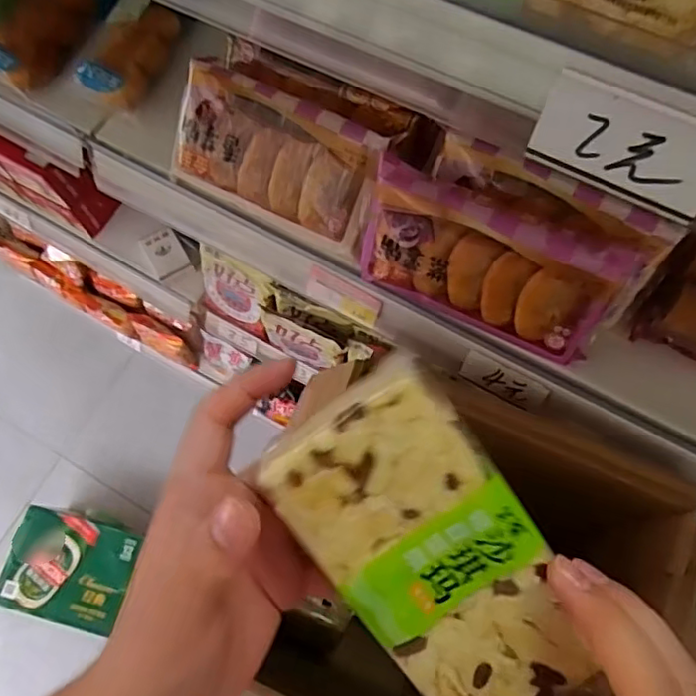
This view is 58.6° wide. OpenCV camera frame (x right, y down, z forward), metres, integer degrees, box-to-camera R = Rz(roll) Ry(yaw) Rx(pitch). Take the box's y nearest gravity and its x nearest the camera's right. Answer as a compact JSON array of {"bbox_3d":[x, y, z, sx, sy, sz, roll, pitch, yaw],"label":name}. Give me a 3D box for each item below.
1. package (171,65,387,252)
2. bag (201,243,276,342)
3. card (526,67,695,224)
[{"bbox_3d":[-0.058,-0.157,0.512,0.171,0.040,0.097,26,119,9],"label":"package"},{"bbox_3d":[-0.160,-0.072,0.885,0.119,0.125,0.035,28,50,11],"label":"bag"},{"bbox_3d":[0.106,-0.075,0.235,0.069,0.037,0.004,26,48,11],"label":"card"}]

